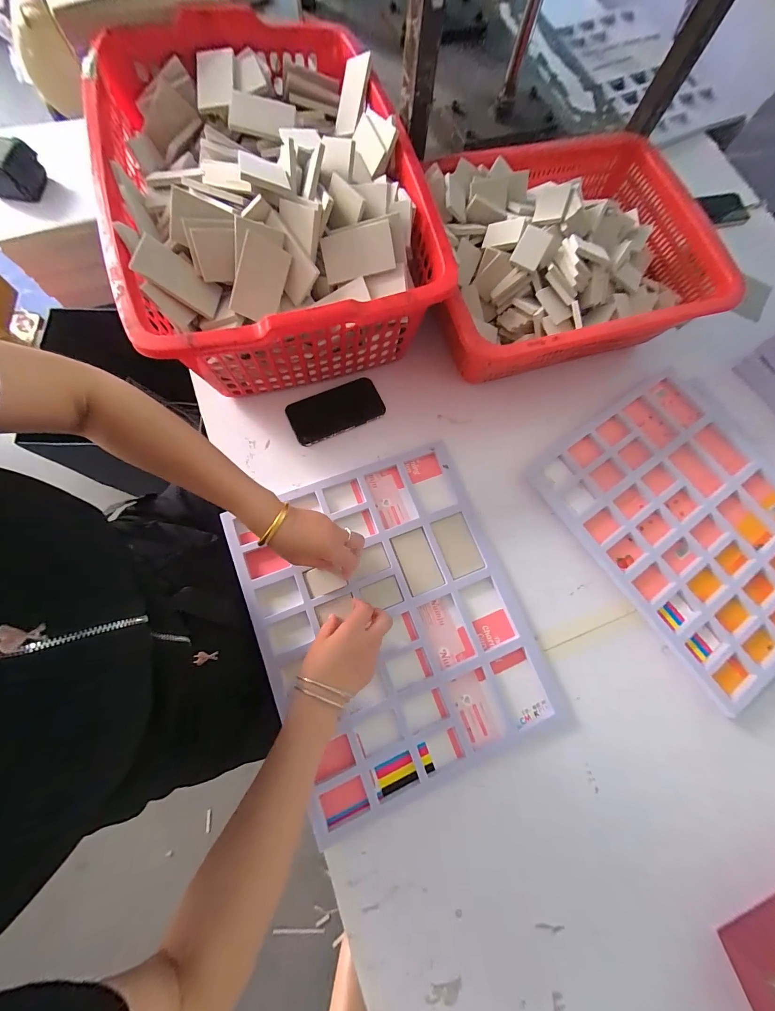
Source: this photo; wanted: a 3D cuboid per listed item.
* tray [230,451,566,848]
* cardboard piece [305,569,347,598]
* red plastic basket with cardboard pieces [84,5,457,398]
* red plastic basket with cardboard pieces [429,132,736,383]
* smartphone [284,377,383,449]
[{"bbox_3d":[0.009,0.154,0.465,0.347,0.031,0.424,-21,77,-7],"label":"tray"},{"bbox_3d":[-0.086,0.104,0.466,0.048,0.004,0.036,-19,77,-7],"label":"cardboard piece"},{"bbox_3d":[-0.166,-0.434,0.506,0.381,0.184,0.541,-14,77,-8],"label":"red plastic basket with cardboard pieces"},{"bbox_3d":[0.276,-0.398,0.547,0.463,0.149,0.367,-15,76,-6],"label":"red plastic basket with cardboard pieces"},{"bbox_3d":[-0.082,-0.149,0.529,0.143,0.007,0.071,-24,88,-4],"label":"smartphone"}]

